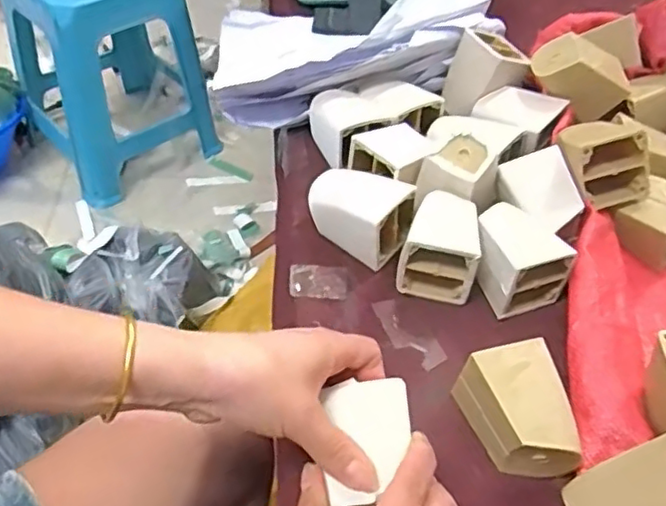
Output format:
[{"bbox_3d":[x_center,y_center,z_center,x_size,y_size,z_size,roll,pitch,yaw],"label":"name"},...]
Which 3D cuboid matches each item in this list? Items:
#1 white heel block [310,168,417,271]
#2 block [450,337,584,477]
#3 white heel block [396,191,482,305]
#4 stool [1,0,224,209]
[{"bbox_3d":[0.021,-0.035,0.533,0.085,0.050,0.055,29,52,20],"label":"white heel block"},{"bbox_3d":[0.123,0.103,0.414,0.056,0.054,0.079,-13,50,-16],"label":"block"},{"bbox_3d":[0.087,-0.009,0.517,0.060,0.055,0.077,13,48,7],"label":"white heel block"},{"bbox_3d":[-0.516,-0.437,1.487,0.354,0.458,0.307,-34,58,-30],"label":"stool"}]

